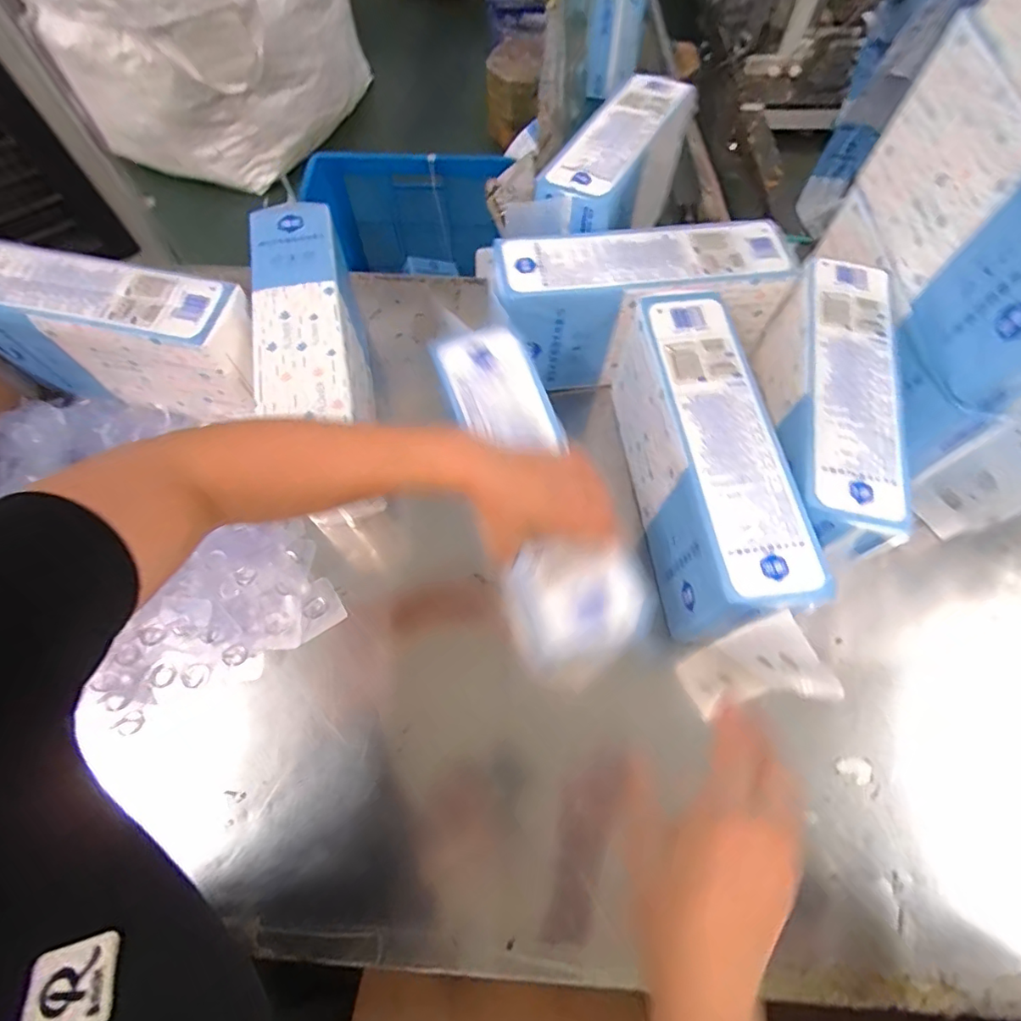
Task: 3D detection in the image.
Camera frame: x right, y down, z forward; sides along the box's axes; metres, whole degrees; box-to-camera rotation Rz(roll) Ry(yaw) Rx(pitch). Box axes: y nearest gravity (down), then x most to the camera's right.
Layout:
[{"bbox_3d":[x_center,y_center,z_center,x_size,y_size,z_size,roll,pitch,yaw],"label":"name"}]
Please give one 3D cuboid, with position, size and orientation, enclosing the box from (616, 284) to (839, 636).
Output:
[{"bbox_3d":[0.191,-0.050,0.521,0.091,0.132,0.326,-6,67,-2],"label":"box"}]

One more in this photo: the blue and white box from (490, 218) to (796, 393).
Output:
[{"bbox_3d":[0.145,-0.241,0.604,0.315,0.145,0.103,-5,67,-2],"label":"blue and white box"}]

